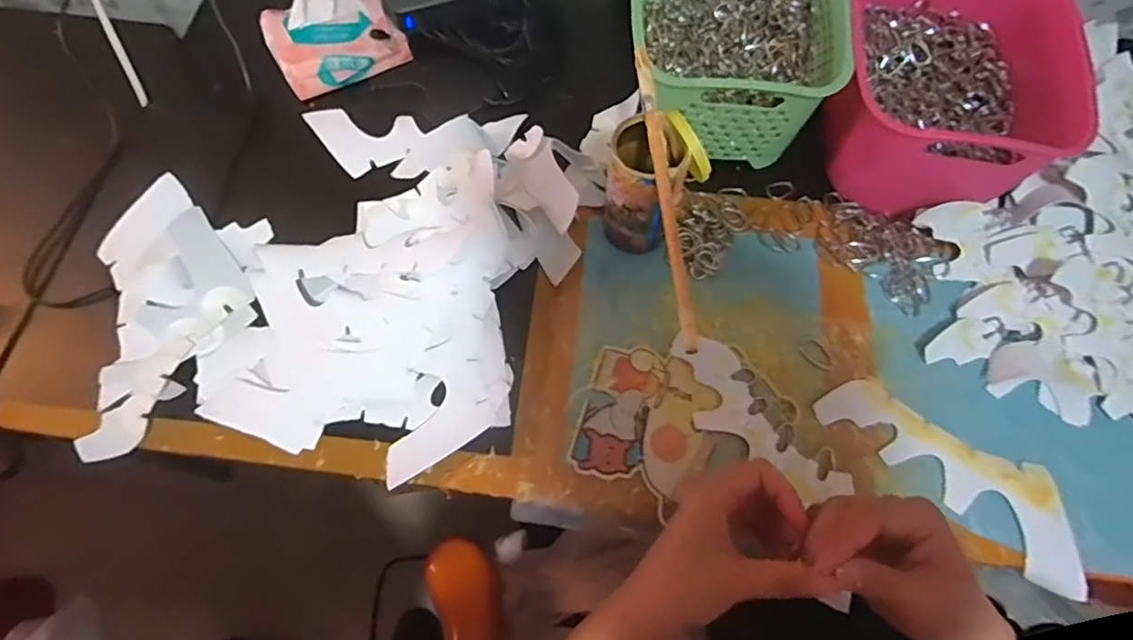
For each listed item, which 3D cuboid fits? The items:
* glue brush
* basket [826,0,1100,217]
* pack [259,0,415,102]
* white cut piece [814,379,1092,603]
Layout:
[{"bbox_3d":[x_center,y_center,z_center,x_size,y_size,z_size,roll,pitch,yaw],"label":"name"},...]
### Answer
[{"bbox_3d":[0.074,-0.101,0.441,0.012,0.009,0.264,-4,67,-2],"label":"glue brush"},{"bbox_3d":[0.356,-0.239,0.566,0.206,0.127,0.280,8,67,3],"label":"basket"},{"bbox_3d":[-0.250,-0.310,0.622,0.130,0.072,0.102,-31,70,-13],"label":"pack"},{"bbox_3d":[0.325,0.120,0.484,0.223,0.009,0.078,39,77,16],"label":"white cut piece"}]

